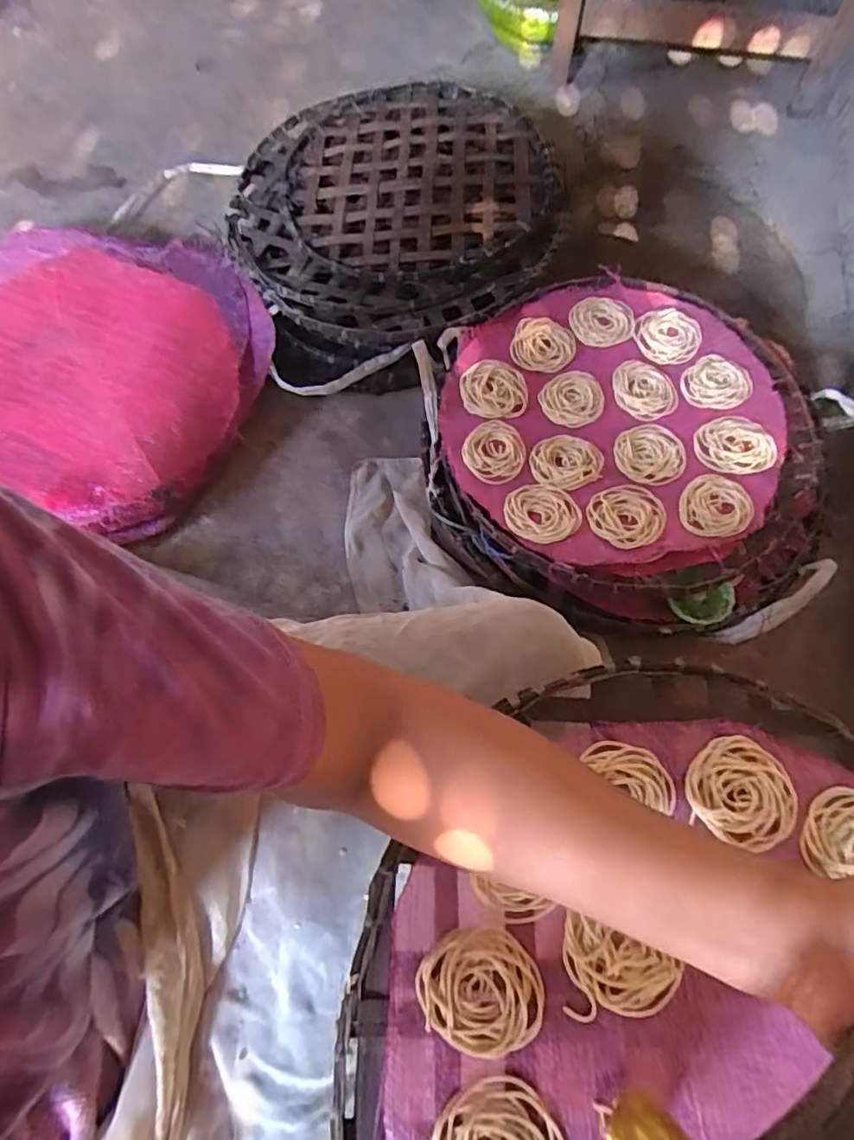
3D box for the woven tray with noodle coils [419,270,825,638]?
[{"bbox_3d":[0.212,-0.138,0.623,0.400,0.051,0.397,3,71,1],"label":"woven tray with noodle coils"}]

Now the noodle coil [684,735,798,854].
[{"bbox_3d":[0.199,0.141,0.365,0.065,0.005,0.065,0,71,0],"label":"noodle coil"}]

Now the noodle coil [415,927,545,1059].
[{"bbox_3d":[0.030,0.237,0.327,0.069,0.006,0.059,-3,72,-1],"label":"noodle coil"}]

